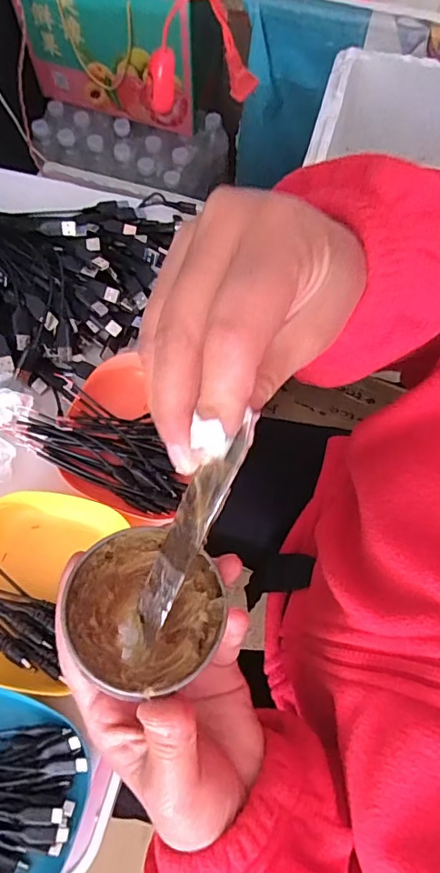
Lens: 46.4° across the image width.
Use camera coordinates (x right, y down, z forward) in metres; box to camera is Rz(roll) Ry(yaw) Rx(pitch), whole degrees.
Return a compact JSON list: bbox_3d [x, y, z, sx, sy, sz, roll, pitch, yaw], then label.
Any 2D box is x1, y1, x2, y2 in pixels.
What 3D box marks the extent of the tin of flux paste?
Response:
[{"bbox_3d":[-0.030,0.070,0.211,0.060,0.030,0.057,0,69,-1],"label":"tin of flux paste"}]

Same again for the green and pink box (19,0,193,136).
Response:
[{"bbox_3d":[-0.170,-0.723,0.910,0.321,0.246,0.158,21,70,7],"label":"green and pink box"}]

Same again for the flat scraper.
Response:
[{"bbox_3d":[-0.011,0.034,0.191,0.020,0.004,0.098,44,116,44],"label":"flat scraper"}]

